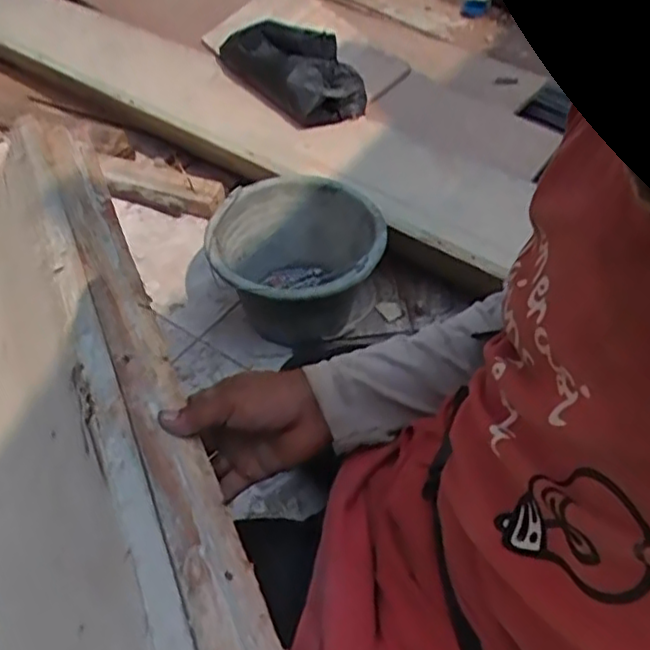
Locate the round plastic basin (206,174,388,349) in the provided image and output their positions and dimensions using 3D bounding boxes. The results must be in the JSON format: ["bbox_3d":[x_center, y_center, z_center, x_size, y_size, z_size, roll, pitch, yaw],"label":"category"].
[{"bbox_3d":[-0.040,-0.086,0.999,0.235,0.174,0.234,0,48,0],"label":"round plastic basin"}]

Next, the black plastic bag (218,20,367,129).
[{"bbox_3d":[-0.071,-0.500,1.258,0.178,0.096,0.357,-23,52,-20],"label":"black plastic bag"}]

